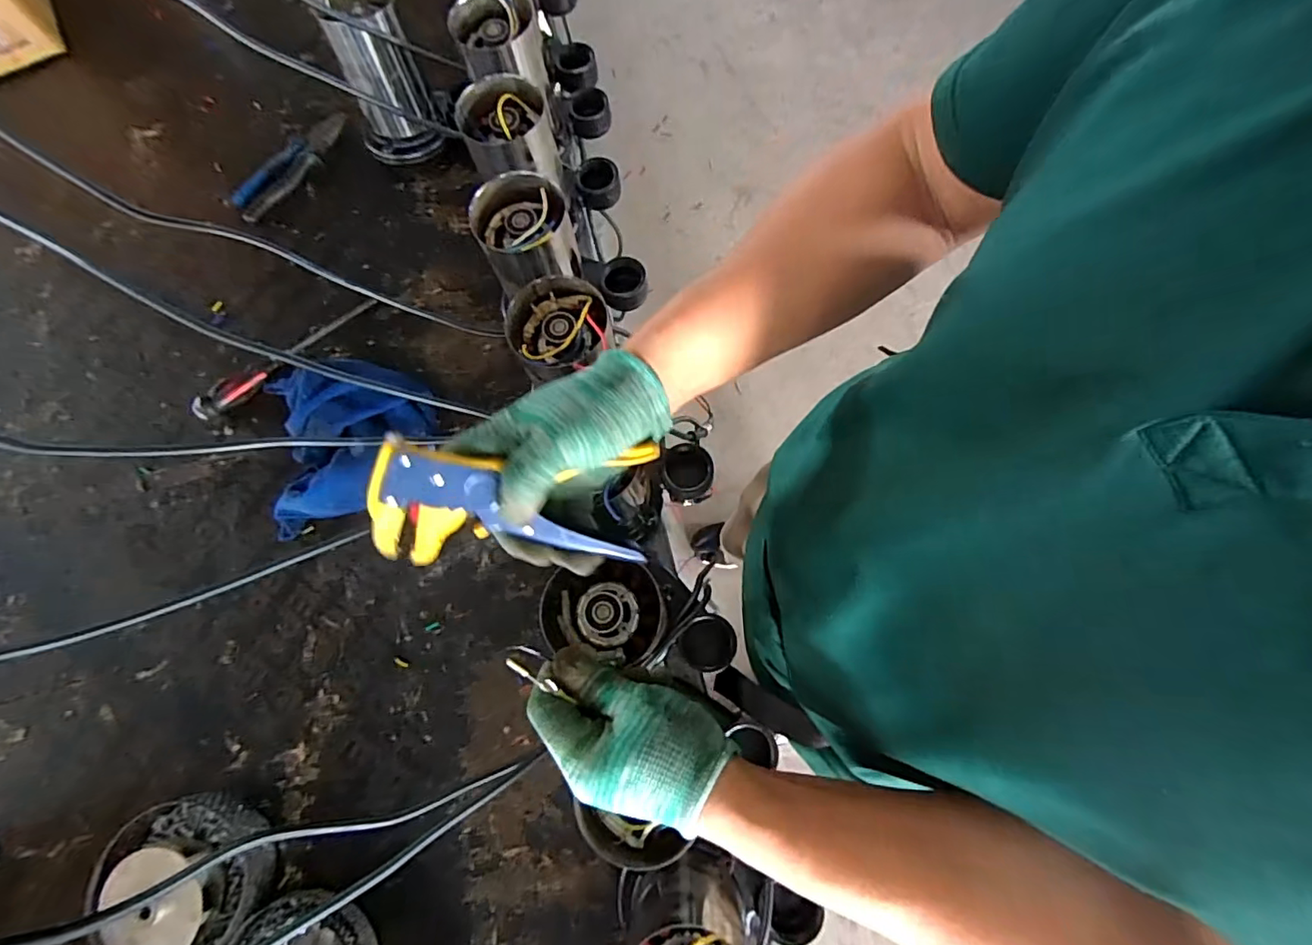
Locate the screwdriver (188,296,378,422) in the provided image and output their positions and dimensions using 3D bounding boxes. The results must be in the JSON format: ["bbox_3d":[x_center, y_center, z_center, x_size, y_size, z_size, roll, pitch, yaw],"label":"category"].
[{"bbox_3d":[-0.435,-0.139,0.666,0.230,0.027,0.032,-42,78,-10],"label":"screwdriver"}]

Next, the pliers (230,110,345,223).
[{"bbox_3d":[-0.482,-0.413,0.751,0.053,0.017,0.195,31,77,9],"label":"pliers"}]

